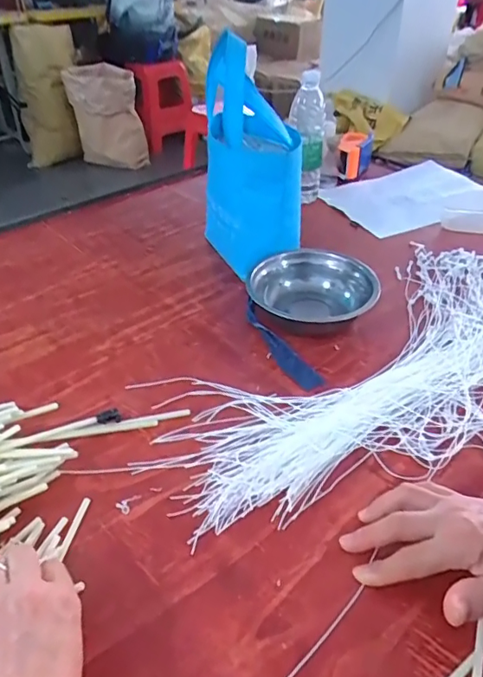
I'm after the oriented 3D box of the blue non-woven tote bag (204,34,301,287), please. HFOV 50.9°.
[{"bbox_3d":[0.015,-0.232,0.688,0.103,0.289,0.134,-9,39,-11],"label":"blue non-woven tote bag"}]

